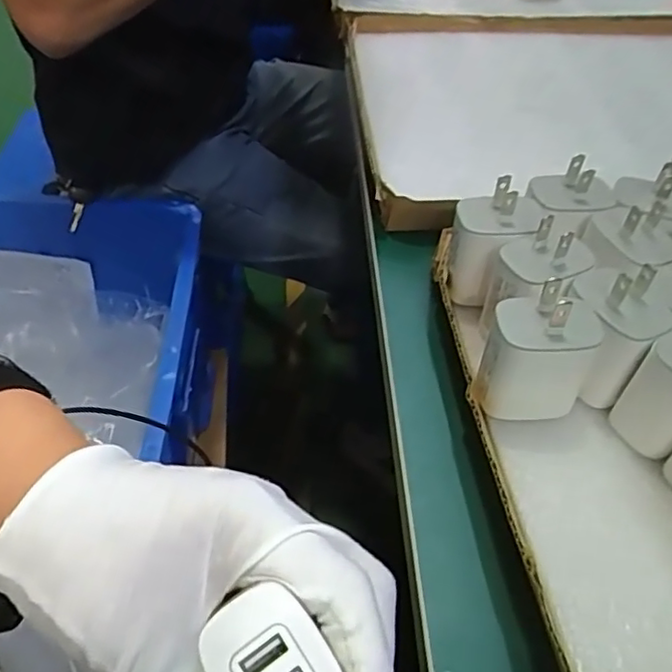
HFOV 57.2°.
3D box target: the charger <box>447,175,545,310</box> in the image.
[{"bbox_3d":[0.073,-0.043,0.296,0.037,0.058,0.028,14,47,10],"label":"charger"}]

